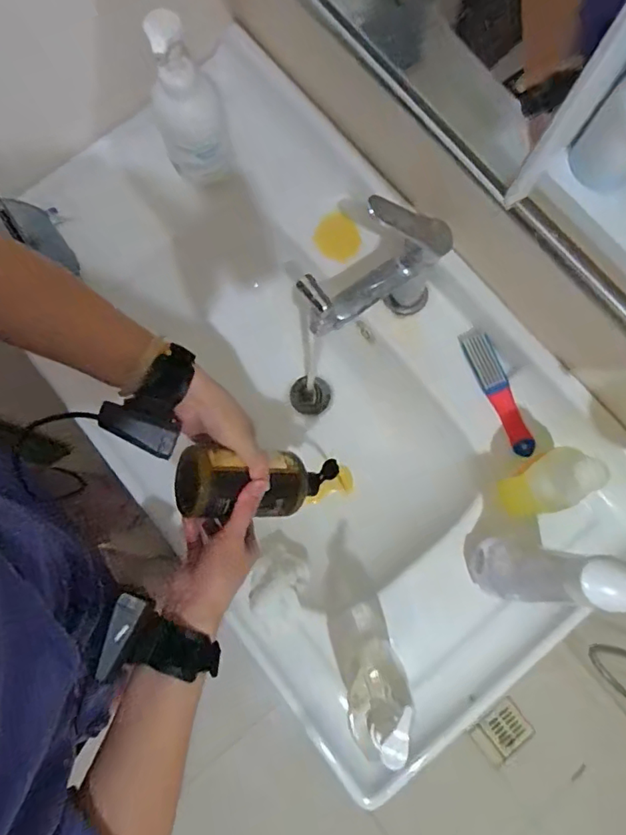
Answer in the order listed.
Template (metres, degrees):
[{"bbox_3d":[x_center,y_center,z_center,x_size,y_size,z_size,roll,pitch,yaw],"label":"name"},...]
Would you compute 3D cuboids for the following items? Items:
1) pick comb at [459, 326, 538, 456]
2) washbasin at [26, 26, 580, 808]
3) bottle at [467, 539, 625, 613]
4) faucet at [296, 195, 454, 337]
[{"bbox_3d":[0.220,-0.031,0.627,0.032,0.015,0.160,-28,77,30],"label":"pick comb"},{"bbox_3d":[-0.021,-0.032,0.671,0.443,0.263,0.804,-38,81,-8],"label":"washbasin"},{"bbox_3d":[0.212,0.146,0.486,0.073,0.239,0.062,13,78,2],"label":"bottle"},{"bbox_3d":[0.057,-0.147,0.571,0.169,0.173,0.067,-30,80,-7],"label":"faucet"}]

